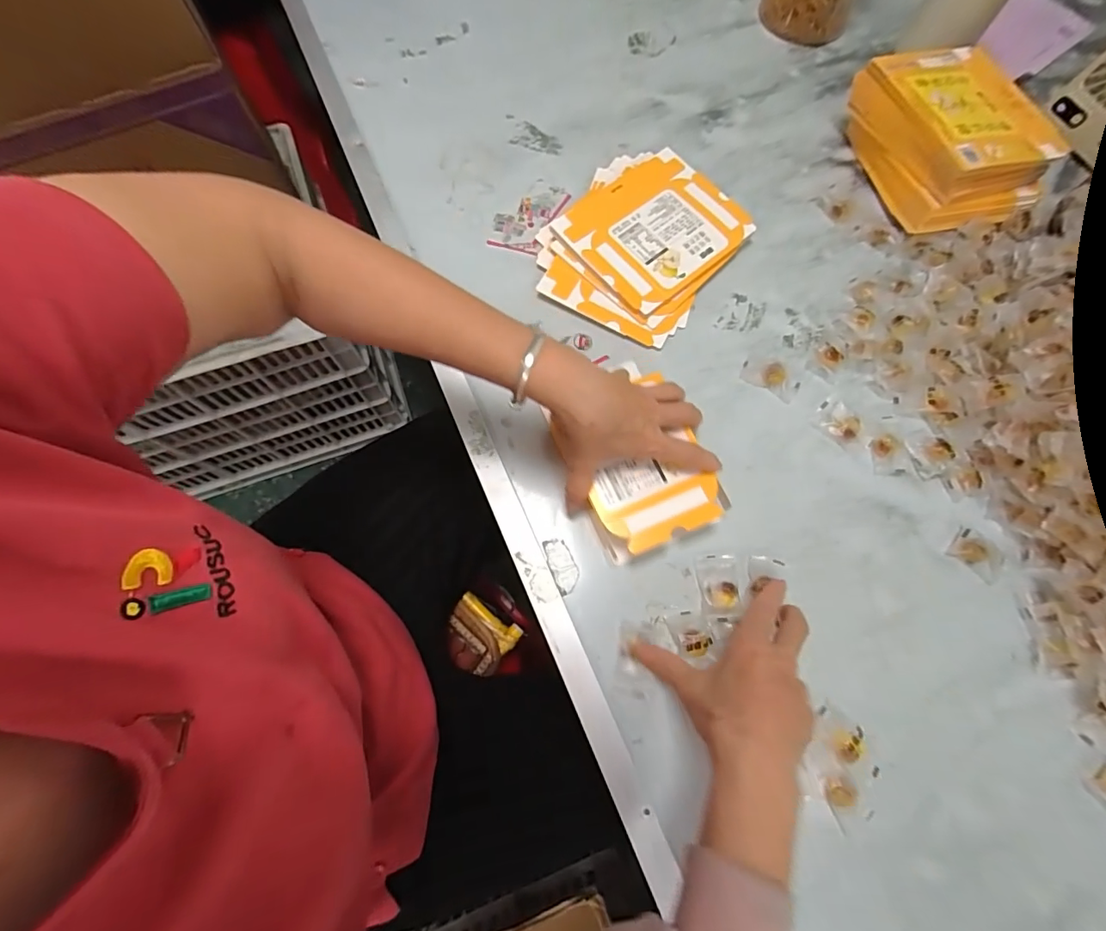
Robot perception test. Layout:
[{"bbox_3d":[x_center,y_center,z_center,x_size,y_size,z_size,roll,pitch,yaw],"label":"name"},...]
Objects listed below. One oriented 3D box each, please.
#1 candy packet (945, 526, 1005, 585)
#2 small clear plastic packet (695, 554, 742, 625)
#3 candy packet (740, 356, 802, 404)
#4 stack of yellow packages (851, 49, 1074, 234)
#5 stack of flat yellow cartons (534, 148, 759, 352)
[{"bbox_3d":[0.364,0.075,0.417,0.046,0.013,0.030,33,74,9],"label":"candy packet"},{"bbox_3d":[0.137,0.101,0.403,0.032,0.004,0.054,-7,60,10],"label":"small clear plastic packet"},{"bbox_3d":[0.210,-0.085,0.468,0.055,0.008,0.032,32,74,9],"label":"candy packet"},{"bbox_3d":[0.422,-0.346,0.521,0.141,0.077,0.190,-14,73,-5],"label":"stack of yellow packages"},{"bbox_3d":[0.090,-0.232,0.506,0.169,0.025,0.210,35,75,10],"label":"stack of flat yellow cartons"}]

